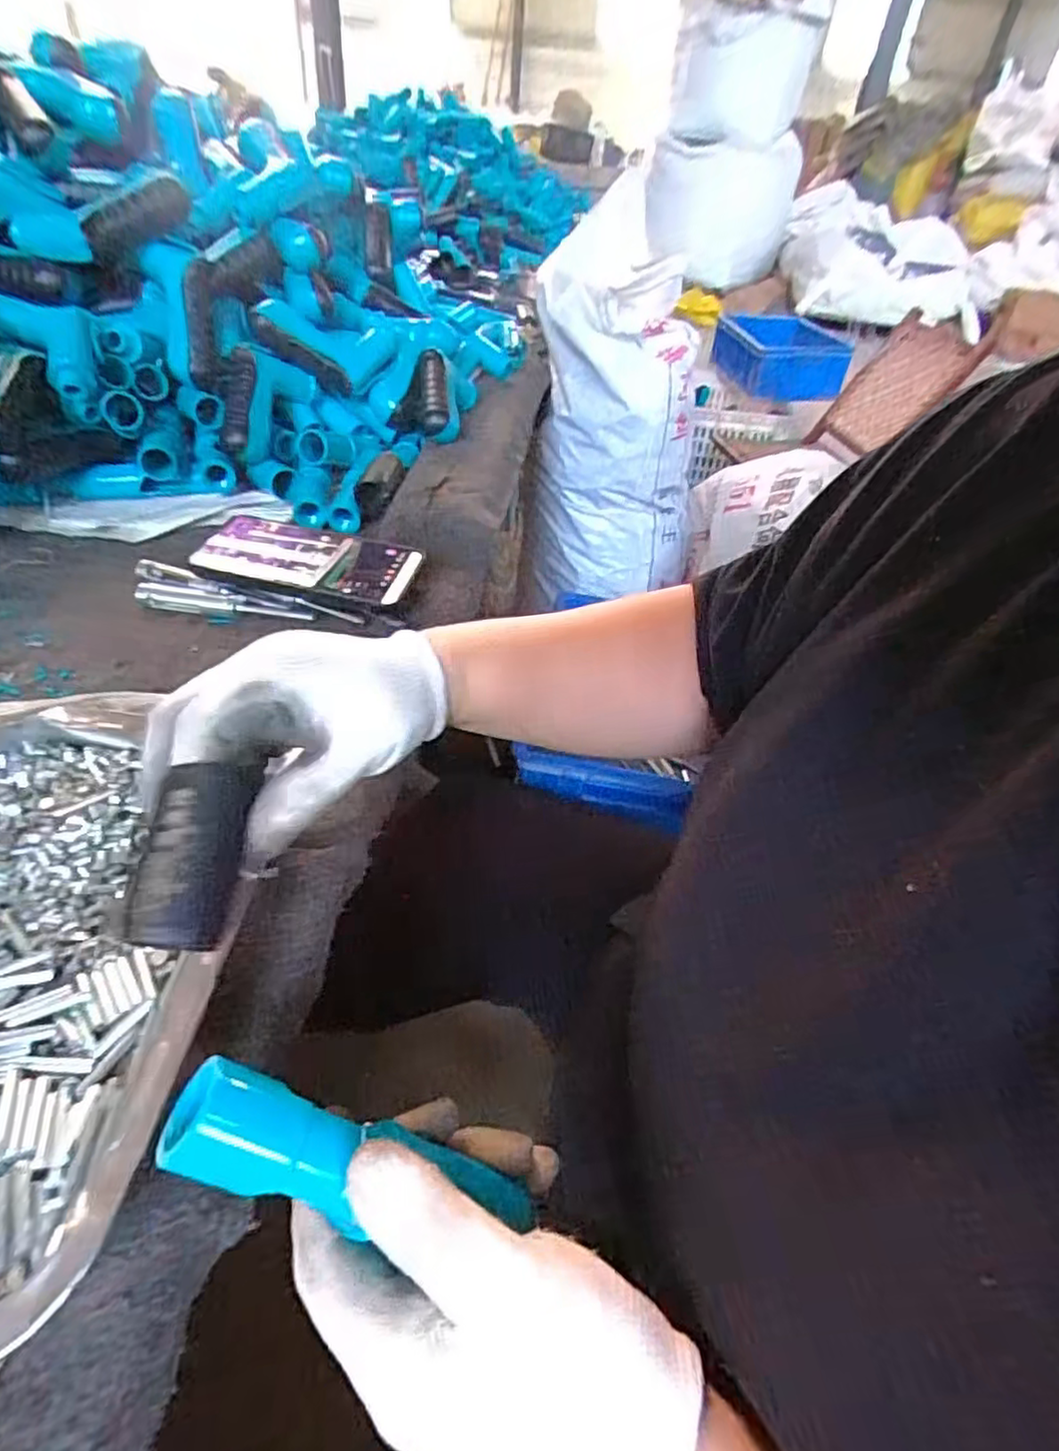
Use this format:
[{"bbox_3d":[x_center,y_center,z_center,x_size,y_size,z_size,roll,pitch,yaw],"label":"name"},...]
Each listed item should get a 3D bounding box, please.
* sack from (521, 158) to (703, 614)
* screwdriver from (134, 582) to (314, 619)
[{"bbox_3d":[0.126,-0.432,0.958,0.237,0.497,0.206,7,42,0],"label":"sack"},{"bbox_3d":[-0.220,-0.085,0.481,0.128,0.014,0.019,11,42,5],"label":"screwdriver"}]

